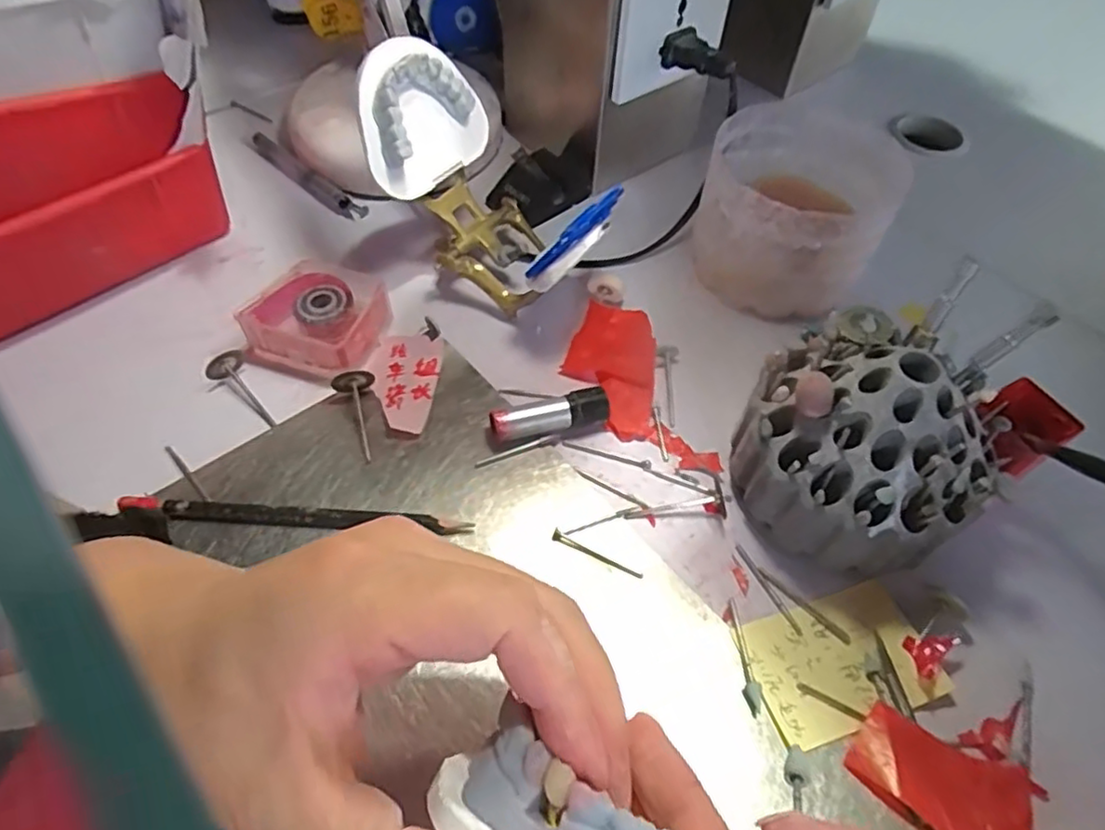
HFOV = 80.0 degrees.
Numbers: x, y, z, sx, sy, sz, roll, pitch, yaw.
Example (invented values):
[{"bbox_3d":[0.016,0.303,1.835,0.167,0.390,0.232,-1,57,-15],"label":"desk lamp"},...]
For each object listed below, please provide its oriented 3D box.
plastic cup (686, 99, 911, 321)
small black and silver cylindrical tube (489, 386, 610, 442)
[{"bbox_3d":[0.136,-0.119,0.378,0.099,0.074,0.113,16,57,9],"label":"plastic cup"},{"bbox_3d":[-0.001,0.001,0.325,0.058,0.015,0.014,-14,57,-11],"label":"small black and silver cylindrical tube"}]

